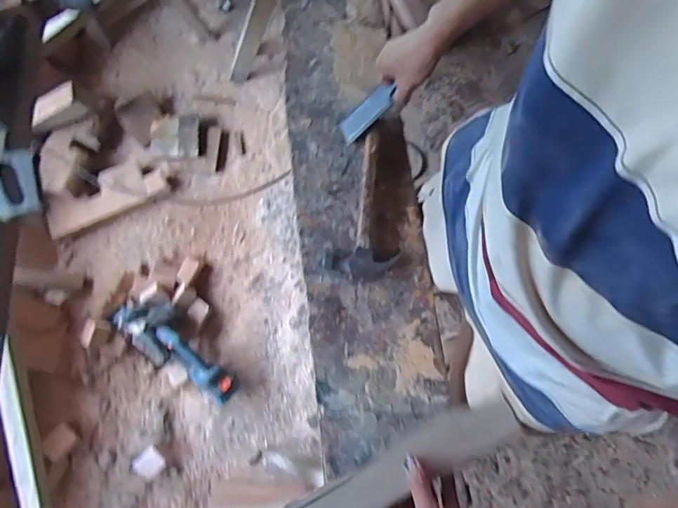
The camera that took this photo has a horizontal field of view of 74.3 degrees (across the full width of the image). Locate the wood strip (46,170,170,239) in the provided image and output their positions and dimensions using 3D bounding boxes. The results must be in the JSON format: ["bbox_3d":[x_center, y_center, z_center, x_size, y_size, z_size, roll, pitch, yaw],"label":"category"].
[{"bbox_3d":[-0.714,-0.161,1.394,0.356,0.039,0.101,-26,77,-19],"label":"wood strip"}]

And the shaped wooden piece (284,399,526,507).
[{"bbox_3d":[0.030,0.274,0.529,0.422,0.018,0.061,-20,76,-17],"label":"shaped wooden piece"}]

